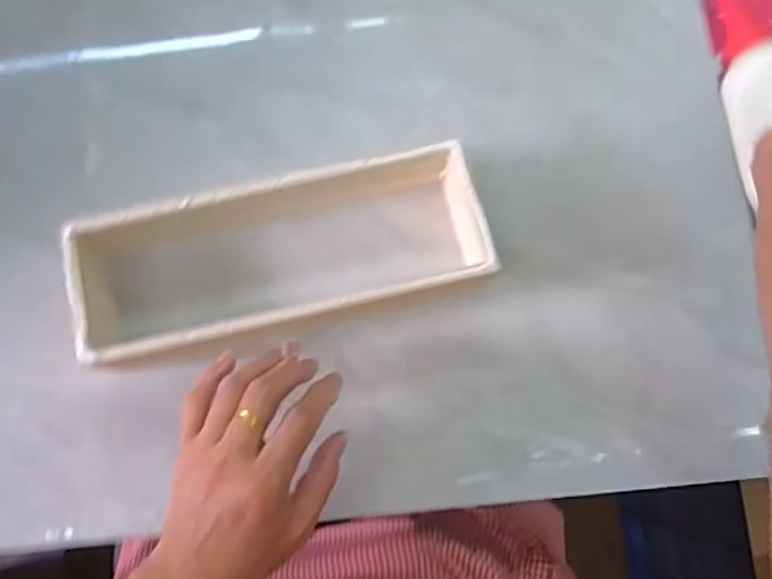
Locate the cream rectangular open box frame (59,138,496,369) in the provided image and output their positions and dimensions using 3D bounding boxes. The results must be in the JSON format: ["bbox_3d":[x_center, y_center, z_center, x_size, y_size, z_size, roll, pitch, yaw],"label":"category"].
[{"bbox_3d":[-0.072,-0.025,0.413,0.281,0.058,0.108,-14,79,-4],"label":"cream rectangular open box frame"}]

